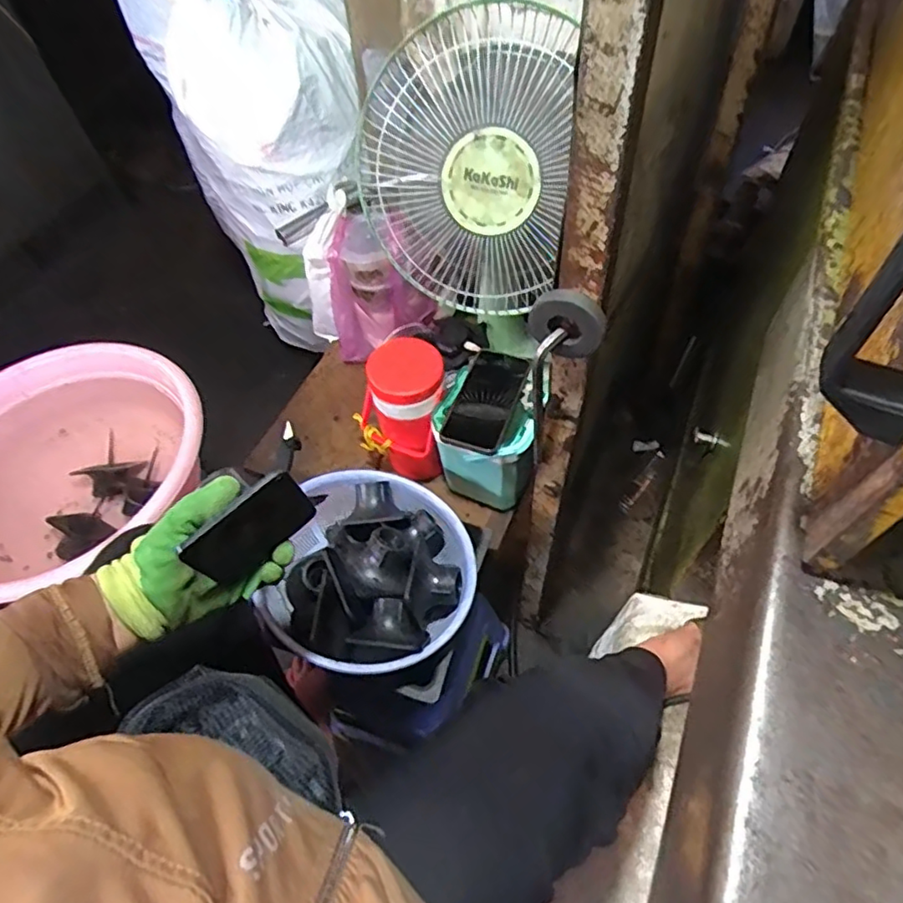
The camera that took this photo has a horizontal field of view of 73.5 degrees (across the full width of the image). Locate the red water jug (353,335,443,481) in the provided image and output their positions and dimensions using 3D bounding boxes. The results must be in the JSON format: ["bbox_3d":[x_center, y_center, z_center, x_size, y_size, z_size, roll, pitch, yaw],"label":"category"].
[{"bbox_3d":[-0.069,-0.060,0.860,0.120,0.188,0.112,-2,55,3],"label":"red water jug"}]

